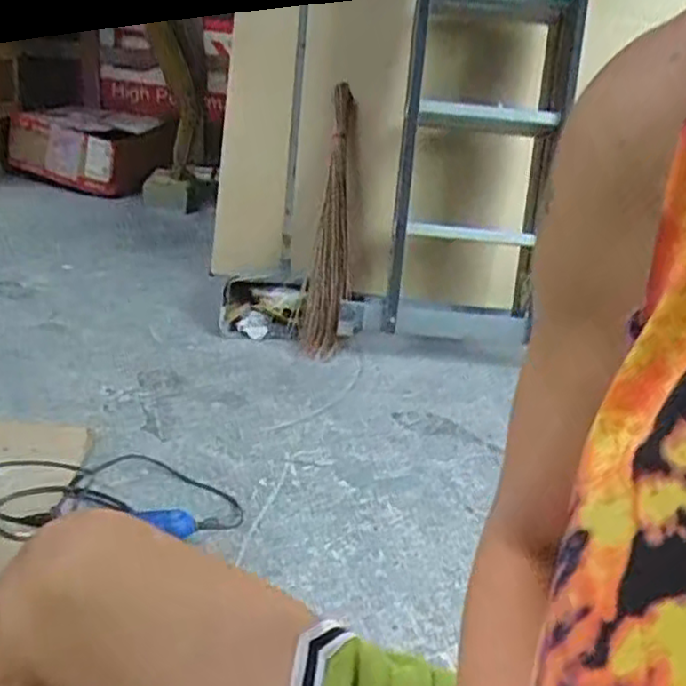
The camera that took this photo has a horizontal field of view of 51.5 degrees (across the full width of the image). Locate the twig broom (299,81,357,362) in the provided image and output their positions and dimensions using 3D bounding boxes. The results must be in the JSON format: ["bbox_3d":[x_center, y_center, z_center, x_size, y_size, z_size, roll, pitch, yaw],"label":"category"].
[{"bbox_3d":[-0.024,-0.303,1.772,0.110,0.693,0.102,6,-3,-1],"label":"twig broom"}]

